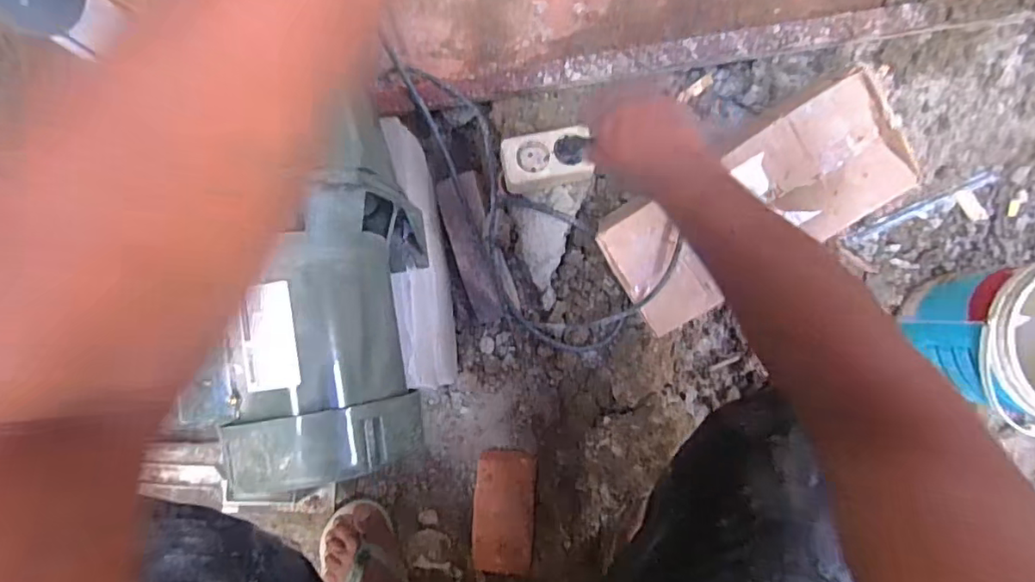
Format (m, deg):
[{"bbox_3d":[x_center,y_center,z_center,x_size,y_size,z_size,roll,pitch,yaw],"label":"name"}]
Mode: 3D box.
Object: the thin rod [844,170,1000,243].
[{"bbox_3d":[0.535,-0.110,0.732,0.199,0.014,0.017,-26,89,1],"label":"thin rod"}]

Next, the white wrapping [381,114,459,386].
[{"bbox_3d":[-0.109,-0.036,0.648,0.027,0.212,0.304,-4,90,1],"label":"white wrapping"}]

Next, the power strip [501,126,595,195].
[{"bbox_3d":[0.034,-0.151,0.632,0.101,0.035,0.063,-10,96,3],"label":"power strip"}]

